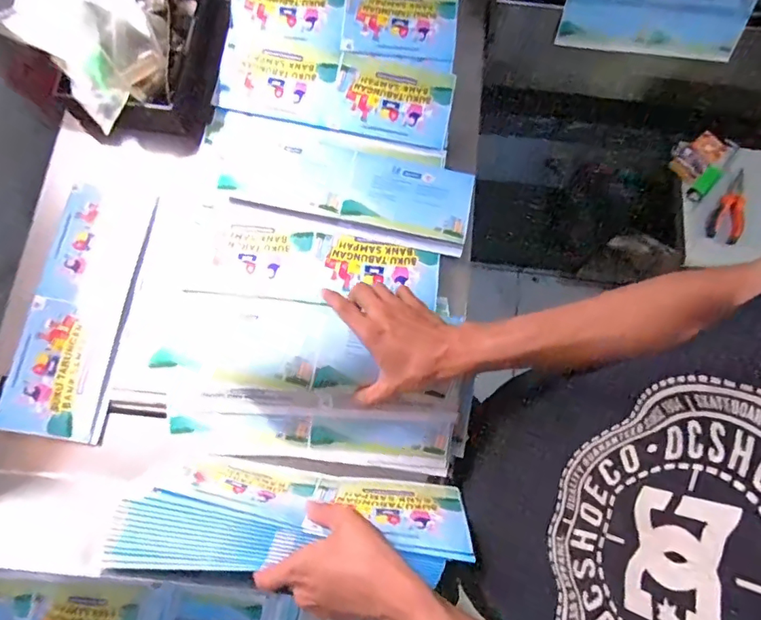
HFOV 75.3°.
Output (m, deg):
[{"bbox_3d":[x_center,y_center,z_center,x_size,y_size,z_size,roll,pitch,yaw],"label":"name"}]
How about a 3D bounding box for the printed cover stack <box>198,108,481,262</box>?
[{"bbox_3d":[-0.059,-0.164,0.616,0.346,0.020,0.119,15,76,3],"label":"printed cover stack"}]

